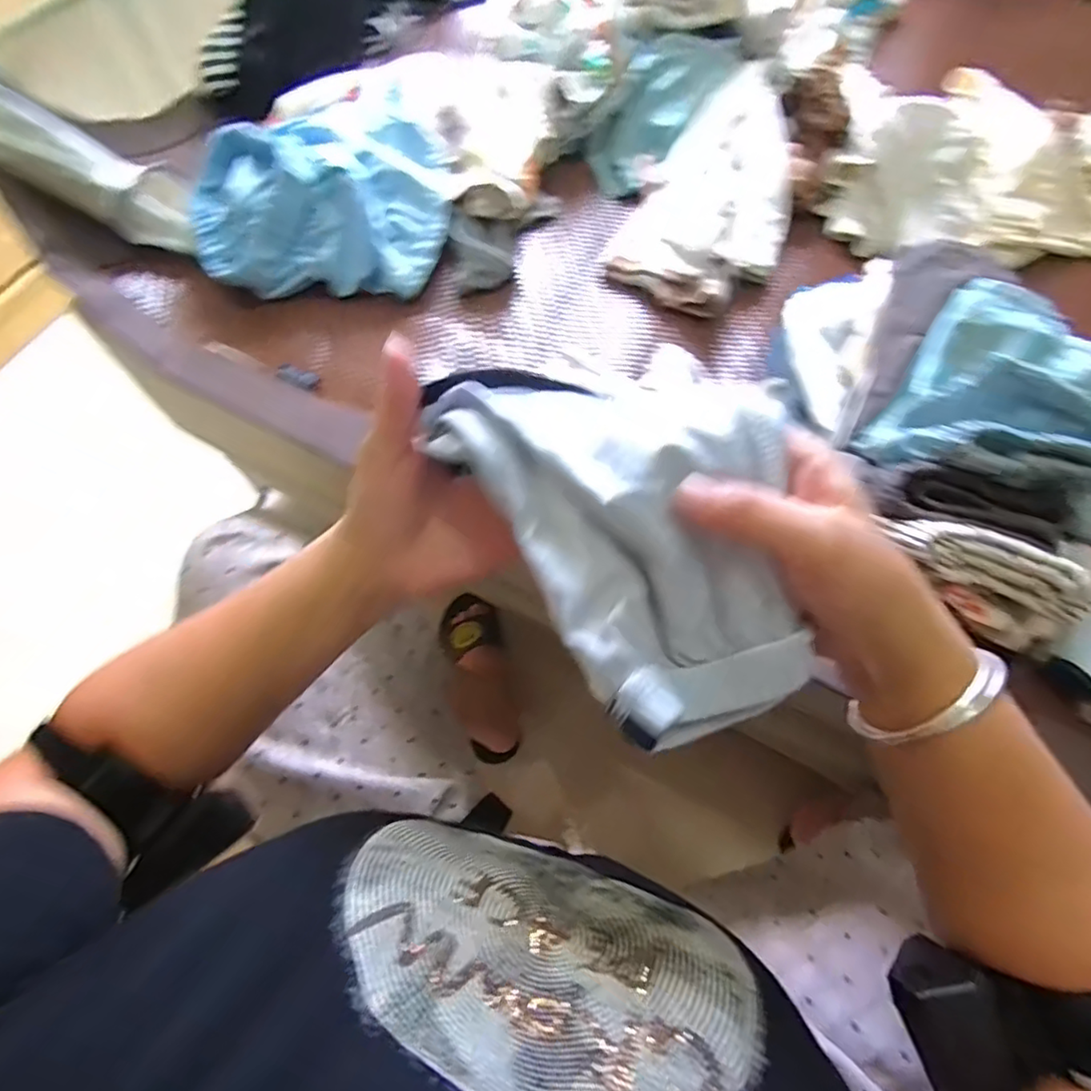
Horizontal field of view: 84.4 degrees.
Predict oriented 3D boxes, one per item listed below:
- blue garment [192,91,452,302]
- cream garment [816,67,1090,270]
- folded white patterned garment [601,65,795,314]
[{"bbox_3d":[-0.210,-0.318,0.560,0.230,0.070,0.176,-3,65,-1],"label":"blue garment"},{"bbox_3d":[0.483,-0.393,0.596,0.404,0.067,0.245,7,66,4],"label":"cream garment"},{"bbox_3d":[0.167,-0.359,0.599,0.148,0.041,0.306,15,66,8],"label":"folded white patterned garment"}]

